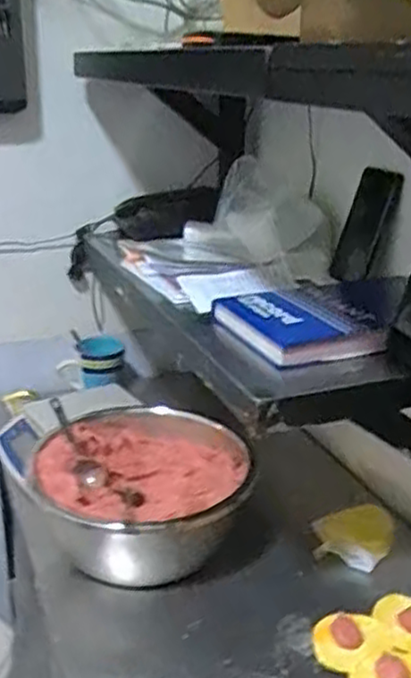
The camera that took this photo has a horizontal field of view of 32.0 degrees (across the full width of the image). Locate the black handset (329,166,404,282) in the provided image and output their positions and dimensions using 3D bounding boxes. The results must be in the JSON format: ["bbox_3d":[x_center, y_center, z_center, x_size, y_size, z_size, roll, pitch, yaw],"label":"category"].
[{"bbox_3d":[0.234,-0.163,1.046,0.064,0.167,0.028,25,8,32],"label":"black handset"}]

